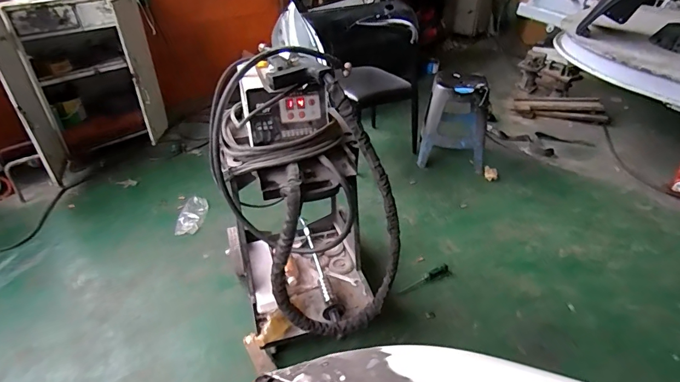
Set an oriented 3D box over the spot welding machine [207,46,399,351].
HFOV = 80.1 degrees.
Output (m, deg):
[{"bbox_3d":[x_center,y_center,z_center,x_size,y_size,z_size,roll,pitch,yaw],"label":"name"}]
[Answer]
[{"bbox_3d":[-0.139,0.020,1.248,0.443,0.794,0.500,-10,35,-13],"label":"spot welding machine"}]

